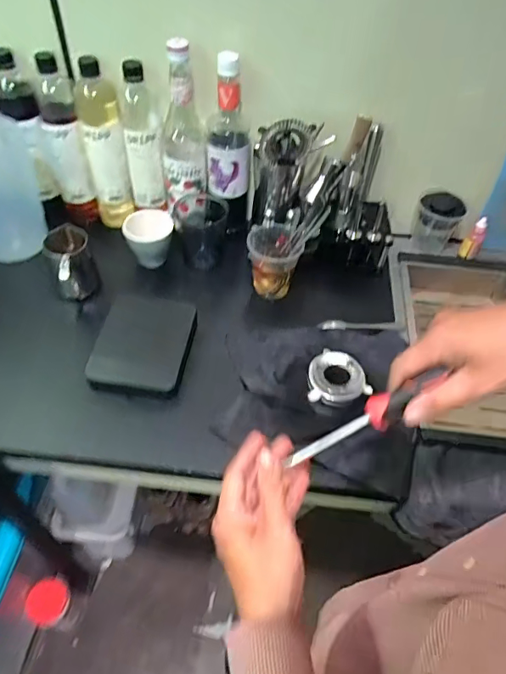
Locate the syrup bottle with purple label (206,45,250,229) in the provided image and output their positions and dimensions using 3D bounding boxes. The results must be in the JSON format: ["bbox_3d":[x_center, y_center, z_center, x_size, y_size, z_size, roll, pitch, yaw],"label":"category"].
[{"bbox_3d":[-0.034,-0.304,0.749,0.066,0.272,0.074,12,50,6],"label":"syrup bottle with purple label"}]

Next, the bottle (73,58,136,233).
[{"bbox_3d":[-0.241,-0.308,0.778,0.064,0.260,0.083,-11,52,-13],"label":"bottle"}]

